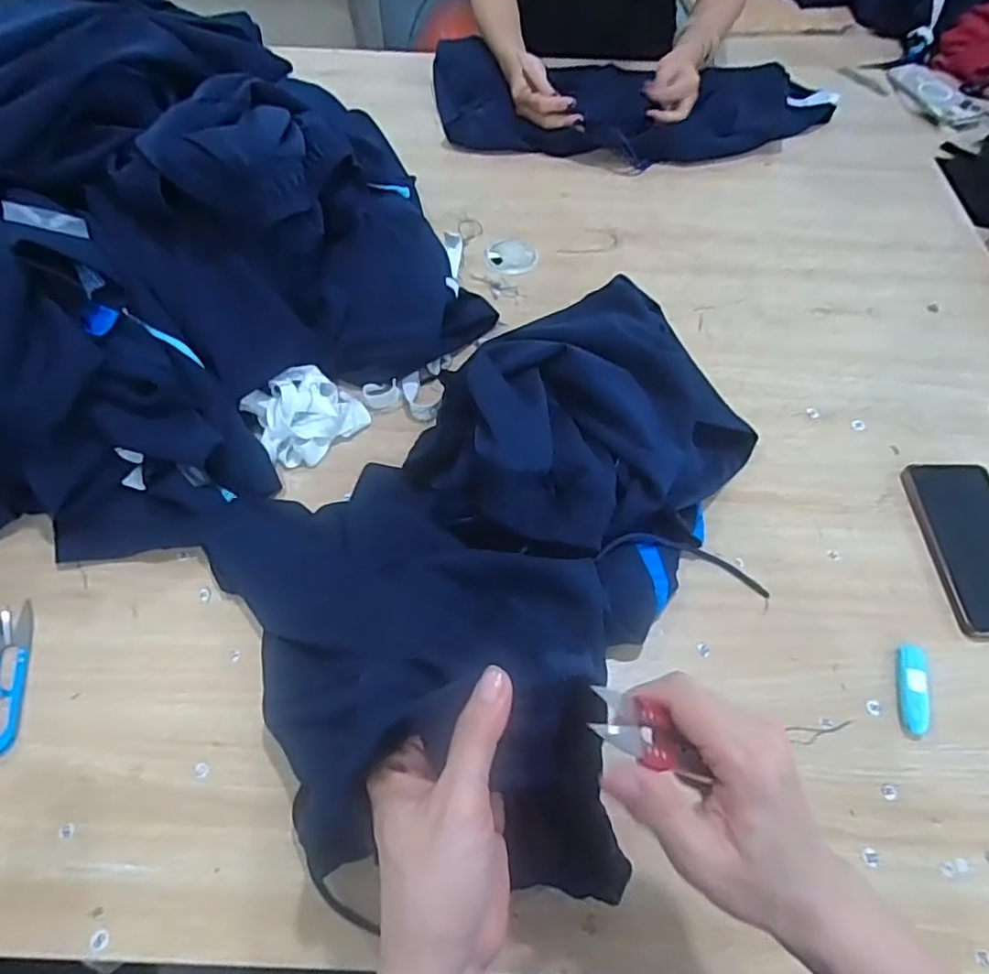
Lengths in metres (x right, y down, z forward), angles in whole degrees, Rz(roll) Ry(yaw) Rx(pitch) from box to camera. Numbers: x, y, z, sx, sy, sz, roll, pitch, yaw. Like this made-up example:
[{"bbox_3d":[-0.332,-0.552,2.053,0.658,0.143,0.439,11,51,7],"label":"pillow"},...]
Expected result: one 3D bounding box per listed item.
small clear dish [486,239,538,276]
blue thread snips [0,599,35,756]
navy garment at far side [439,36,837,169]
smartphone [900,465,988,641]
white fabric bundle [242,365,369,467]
[{"bbox_3d":[0.022,-0.284,0.762,0.061,0.005,0.059,1,59,-1],"label":"small clear dish"},{"bbox_3d":[-0.387,0.150,0.495,0.029,0.009,0.119,-12,60,-8],"label":"blue thread snips"},{"bbox_3d":[0.204,-0.565,0.898,0.549,0.059,0.248,-1,59,-2],"label":"navy garment at far side"},{"bbox_3d":[0.434,0.055,0.560,0.081,0.013,0.167,2,59,0],"label":"smartphone"},{"bbox_3d":[-0.180,-0.071,0.605,0.102,0.043,0.082,-30,64,-18],"label":"white fabric bundle"}]

